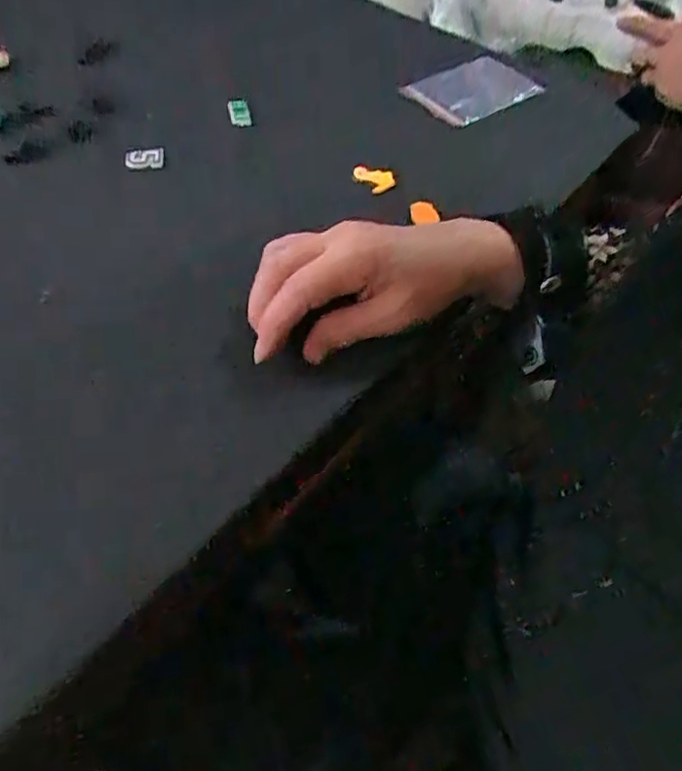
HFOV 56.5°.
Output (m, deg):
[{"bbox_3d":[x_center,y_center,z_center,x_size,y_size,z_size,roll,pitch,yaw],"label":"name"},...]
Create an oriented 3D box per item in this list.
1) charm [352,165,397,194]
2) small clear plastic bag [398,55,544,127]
[{"bbox_3d":[0.024,-0.147,0.454,0.030,0.013,0.015,7,53,0],"label":"charm"},{"bbox_3d":[0.109,-0.251,0.539,0.105,0.015,0.064,-26,60,-23],"label":"small clear plastic bag"}]

